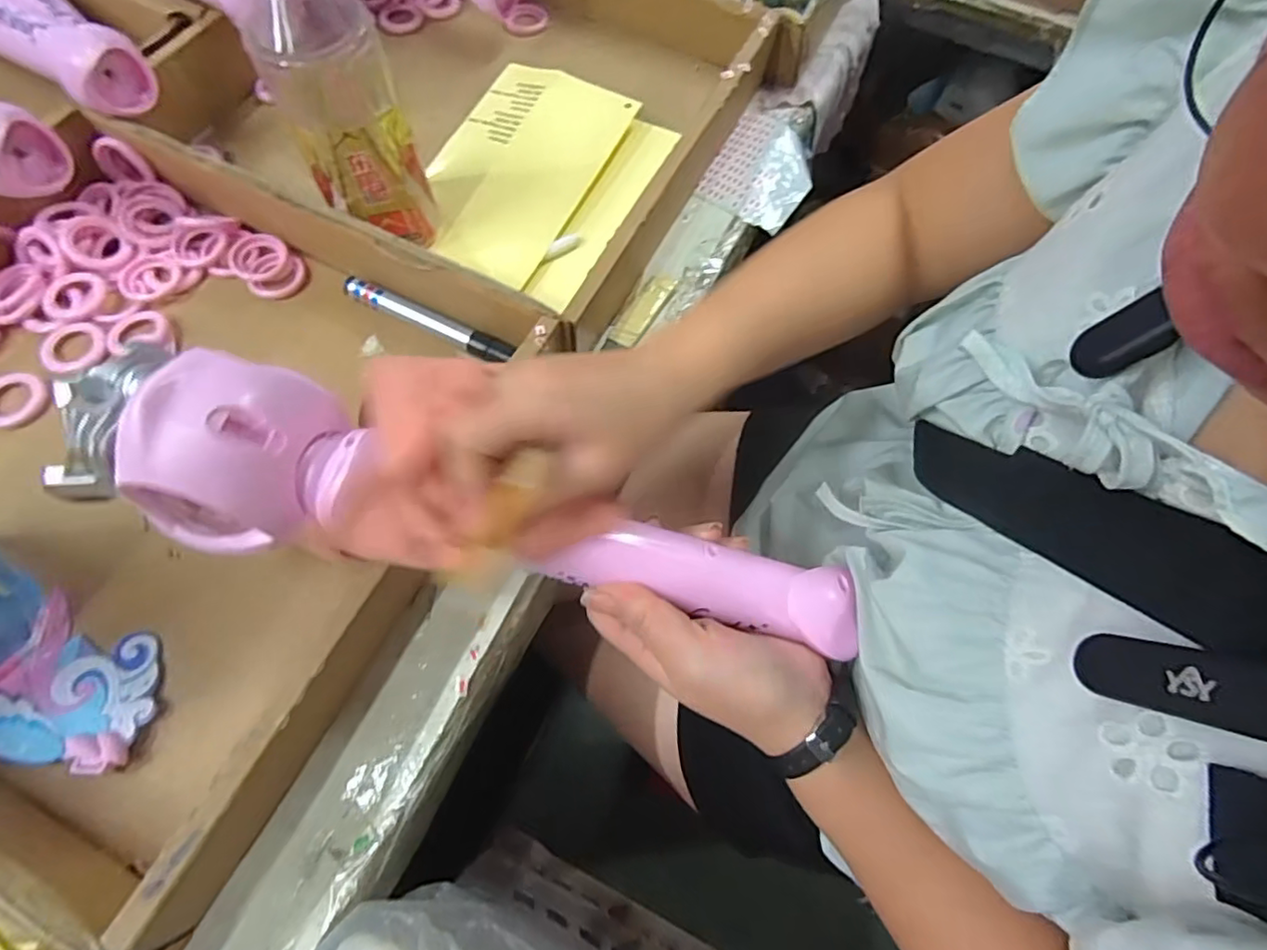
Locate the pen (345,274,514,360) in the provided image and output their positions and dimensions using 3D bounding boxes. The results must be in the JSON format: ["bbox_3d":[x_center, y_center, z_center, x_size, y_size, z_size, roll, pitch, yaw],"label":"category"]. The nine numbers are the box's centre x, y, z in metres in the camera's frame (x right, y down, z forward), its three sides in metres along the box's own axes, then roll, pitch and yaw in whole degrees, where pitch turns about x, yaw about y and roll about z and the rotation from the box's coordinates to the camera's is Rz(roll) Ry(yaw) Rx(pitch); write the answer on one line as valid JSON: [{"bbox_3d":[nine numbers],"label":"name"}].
[{"bbox_3d":[-0.137,-0.102,0.400,0.126,0.013,0.014,25,68,6],"label":"pen"}]

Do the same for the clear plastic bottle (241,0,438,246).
[{"bbox_3d":[-0.169,-0.214,0.351,0.064,0.179,0.060,-25,71,-13],"label":"clear plastic bottle"}]

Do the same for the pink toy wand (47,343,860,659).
[{"bbox_3d":[-0.063,0.014,0.272,0.348,0.046,0.074,14,67,-9],"label":"pink toy wand"}]

